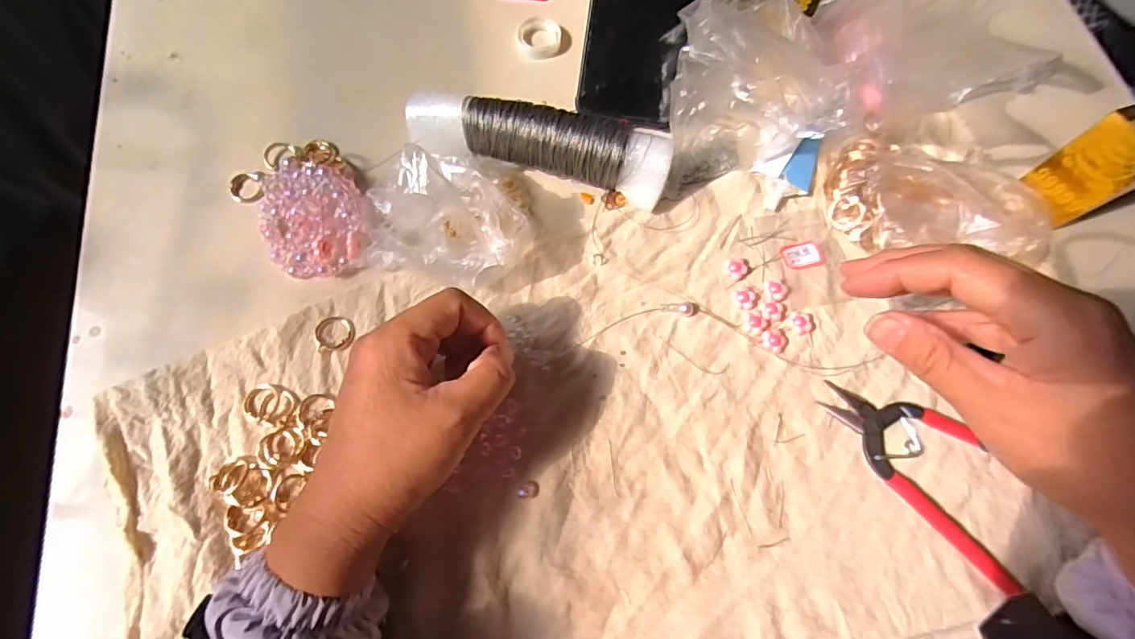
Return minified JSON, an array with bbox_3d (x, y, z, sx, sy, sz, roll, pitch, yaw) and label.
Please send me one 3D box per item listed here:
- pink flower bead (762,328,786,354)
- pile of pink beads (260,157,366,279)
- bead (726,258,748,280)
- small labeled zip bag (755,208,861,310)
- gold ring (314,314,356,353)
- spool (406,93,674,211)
[{"bbox_3d":[0.133,0.013,0.342,0.015,0.004,0.015,1,70,-2],"label":"pink flower bead"},{"bbox_3d":[-0.169,-0.072,0.351,0.067,0.023,0.083,-2,70,-3],"label":"pile of pink beads"},{"bbox_3d":[0.113,-0.035,0.357,0.015,0.006,0.014,1,70,-2],"label":"bead"},{"bbox_3d":[0.162,-0.042,0.364,0.054,0.004,0.072,-7,71,-5],"label":"small labeled zip bag"},{"bbox_3d":[-0.146,0.008,0.333,0.024,0.004,0.024,-2,70,-3],"label":"gold ring"},{"bbox_3d":[-0.020,-0.118,0.363,0.176,0.046,0.040,14,70,2],"label":"spool"}]

